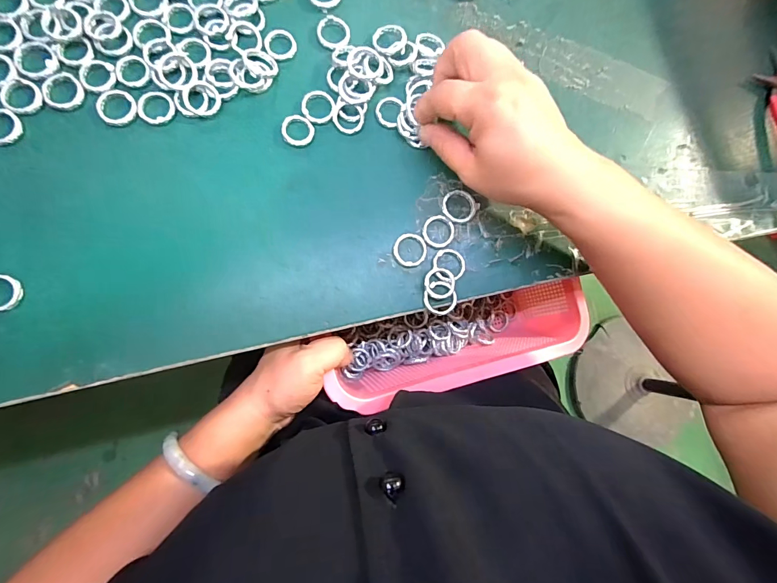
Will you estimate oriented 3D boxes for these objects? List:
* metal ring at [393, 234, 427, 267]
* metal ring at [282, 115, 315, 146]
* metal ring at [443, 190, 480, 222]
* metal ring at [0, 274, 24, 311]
[{"bbox_3d":[0.016,-0.031,0.273,0.025,0.005,0.024,1,84,-8],"label":"metal ring"},{"bbox_3d":[-0.066,-0.118,0.270,0.023,0.004,0.023,1,84,-8],"label":"metal ring"},{"bbox_3d":[0.053,-0.064,0.281,0.026,0.006,0.025,1,84,-8],"label":"metal ring"},{"bbox_3d":[-0.243,0.001,0.231,0.022,0.005,0.023,1,84,-8],"label":"metal ring"}]

